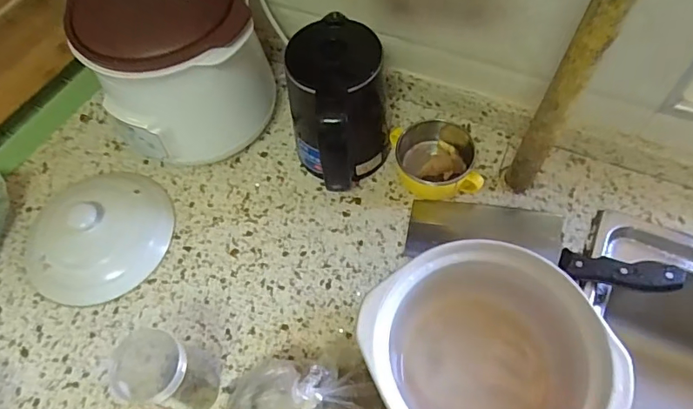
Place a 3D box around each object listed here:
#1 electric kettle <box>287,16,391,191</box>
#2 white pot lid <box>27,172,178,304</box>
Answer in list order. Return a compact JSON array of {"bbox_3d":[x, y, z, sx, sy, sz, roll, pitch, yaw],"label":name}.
[{"bbox_3d":[-0.008,-0.106,0.602,0.111,0.179,0.164,-11,60,-2],"label":"electric kettle"},{"bbox_3d":[-0.316,0.025,0.619,0.180,0.056,0.178,-2,61,3],"label":"white pot lid"}]

